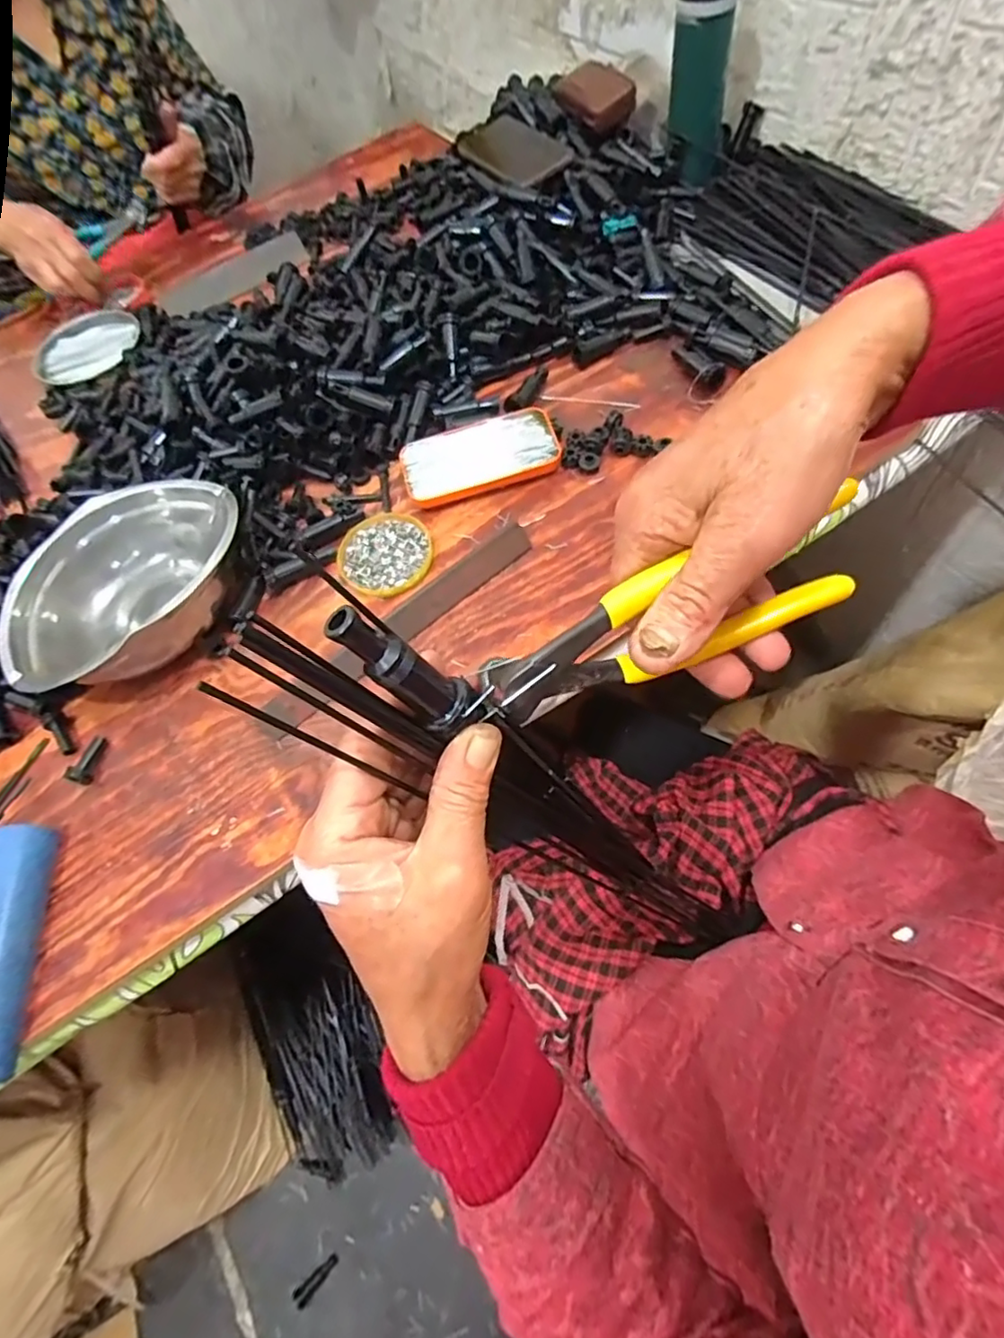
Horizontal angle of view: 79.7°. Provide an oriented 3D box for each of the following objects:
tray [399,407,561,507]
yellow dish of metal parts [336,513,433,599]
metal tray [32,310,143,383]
[{"bbox_3d":[-0.021,-0.200,0.564,0.142,0.020,0.074,-16,61,0],"label":"tray"},{"bbox_3d":[-0.105,-0.105,0.538,0.084,0.010,0.090,-4,62,7],"label":"yellow dish of metal parts"},{"bbox_3d":[-0.518,-0.407,0.756,0.133,0.021,0.125,8,64,13],"label":"metal tray"}]

